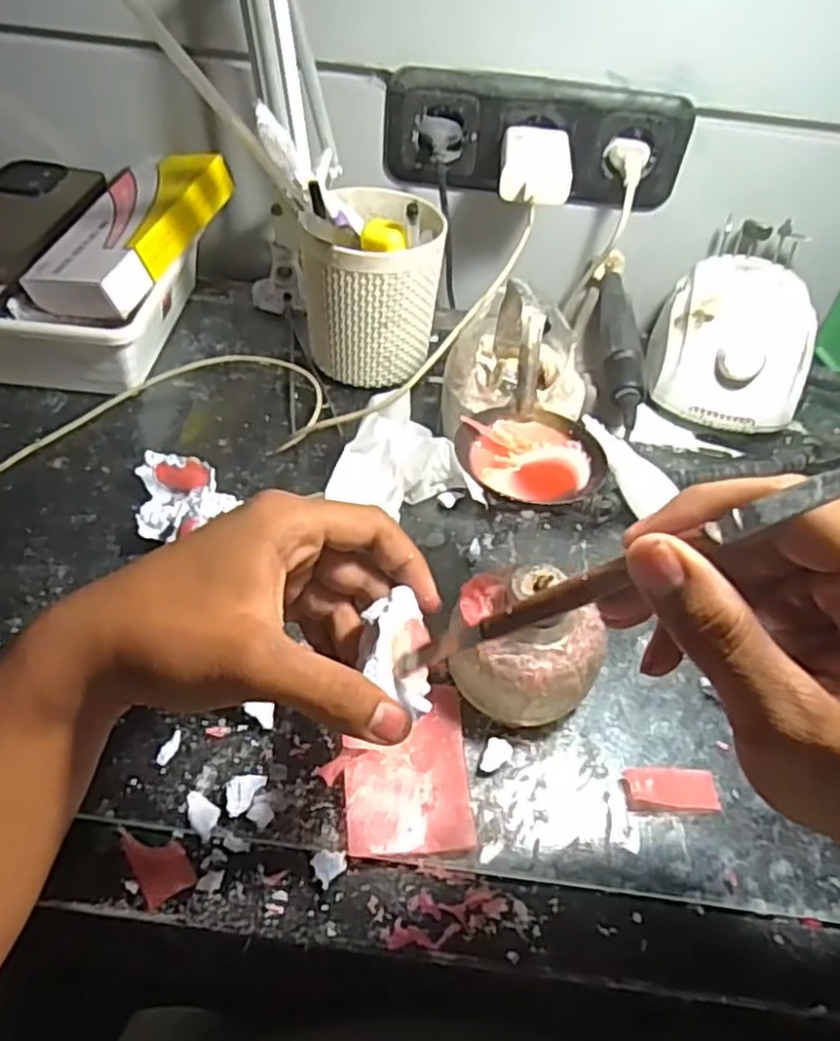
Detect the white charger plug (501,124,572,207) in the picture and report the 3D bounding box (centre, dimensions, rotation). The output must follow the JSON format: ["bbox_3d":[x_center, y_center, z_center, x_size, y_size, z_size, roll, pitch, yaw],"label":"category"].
[{"bbox_3d":[0.082,-0.254,0.523,0.048,0.028,0.077,4,47,-3],"label":"white charger plug"}]

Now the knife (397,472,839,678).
[{"bbox_3d":[0.055,0.021,0.243,0.014,0.173,0.014,40,38,-29],"label":"knife"}]

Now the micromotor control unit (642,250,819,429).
[{"bbox_3d":[0.233,-0.134,0.555,0.111,0.082,0.139,17,48,9],"label":"micromotor control unit"}]

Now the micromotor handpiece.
[{"bbox_3d":[0.148,-0.139,0.544,0.025,0.028,0.197,8,47,1],"label":"micromotor handpiece"}]

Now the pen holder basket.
[{"bbox_3d":[-0.033,-0.171,0.523,0.087,0.130,0.100,2,47,-5],"label":"pen holder basket"}]

